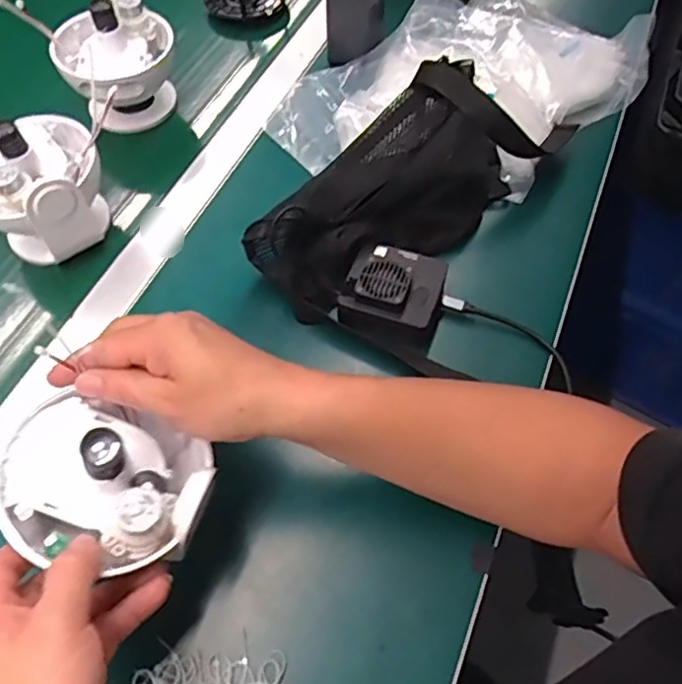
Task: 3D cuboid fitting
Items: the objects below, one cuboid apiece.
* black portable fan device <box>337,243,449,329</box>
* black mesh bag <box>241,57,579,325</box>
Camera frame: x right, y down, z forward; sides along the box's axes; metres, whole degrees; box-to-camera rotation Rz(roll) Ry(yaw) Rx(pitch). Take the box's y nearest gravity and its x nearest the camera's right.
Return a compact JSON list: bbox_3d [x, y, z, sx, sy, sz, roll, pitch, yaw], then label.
[{"bbox_3d":[0.044,-0.047,0.521,0.078,0.036,0.067,17,61,8],"label":"black portable fan device"},{"bbox_3d":[0.064,-0.153,0.552,0.323,0.090,0.128,-35,67,-19],"label":"black mesh bag"}]

